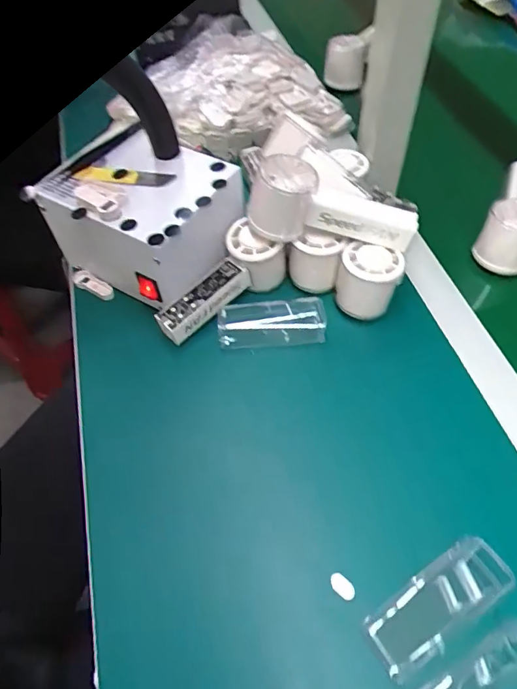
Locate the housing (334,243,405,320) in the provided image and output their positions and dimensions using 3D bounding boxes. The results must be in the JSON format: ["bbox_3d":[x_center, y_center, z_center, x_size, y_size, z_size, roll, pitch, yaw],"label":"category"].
[{"bbox_3d":[0.104,-0.057,0.457,0.057,0.065,0.048,13,57,12],"label":"housing"}]

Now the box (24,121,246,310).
[{"bbox_3d":[-0.109,-0.129,0.484,0.166,0.090,0.126,30,61,21],"label":"box"}]

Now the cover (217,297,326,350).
[{"bbox_3d":[0.013,-0.021,0.459,0.103,0.018,0.042,-4,55,0],"label":"cover"}]

